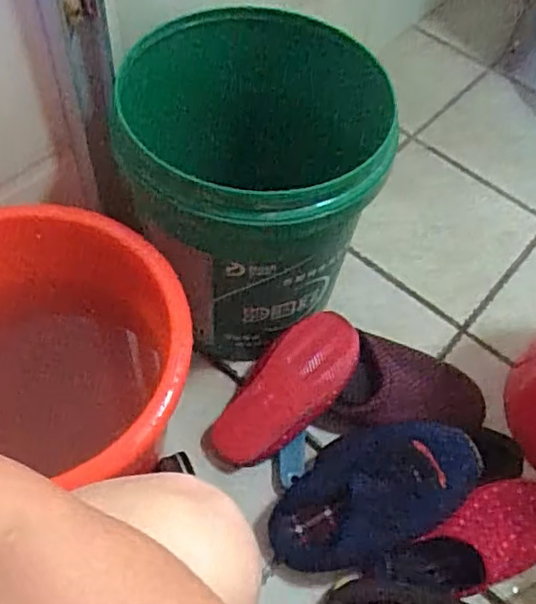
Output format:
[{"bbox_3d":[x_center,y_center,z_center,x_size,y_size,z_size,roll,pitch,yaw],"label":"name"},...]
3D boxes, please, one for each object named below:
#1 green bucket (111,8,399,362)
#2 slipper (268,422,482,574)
[{"bbox_3d":[-0.032,-0.135,0.827,0.297,0.338,0.293,-4,58,-9],"label":"green bucket"},{"bbox_3d":[0.127,0.236,0.788,0.272,0.058,0.145,-31,68,8],"label":"slipper"}]

